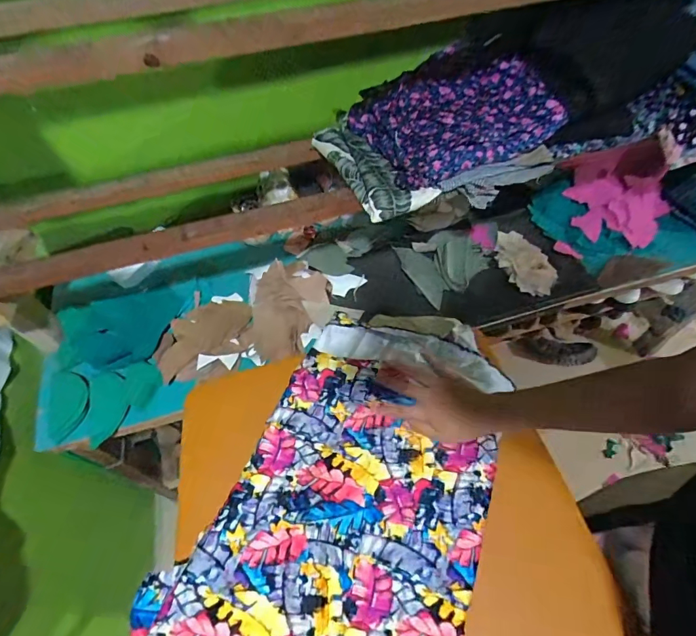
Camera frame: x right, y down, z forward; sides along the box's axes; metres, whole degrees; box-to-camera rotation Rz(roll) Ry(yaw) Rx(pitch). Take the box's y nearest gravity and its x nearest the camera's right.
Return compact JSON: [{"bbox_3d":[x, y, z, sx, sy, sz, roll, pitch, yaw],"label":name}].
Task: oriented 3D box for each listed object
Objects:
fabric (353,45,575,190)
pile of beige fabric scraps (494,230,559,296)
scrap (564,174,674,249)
[{"bbox_3d":[0.151,-0.312,0.627,0.239,0.074,0.245,-24,58,-13],"label":"fabric"},{"bbox_3d":[0.353,-0.119,0.839,0.095,0.019,0.168,-12,56,-6],"label":"pile of beige fabric scraps"},{"bbox_3d":[0.590,-0.236,0.903,0.206,0.044,0.166,-2,56,1],"label":"scrap"}]

